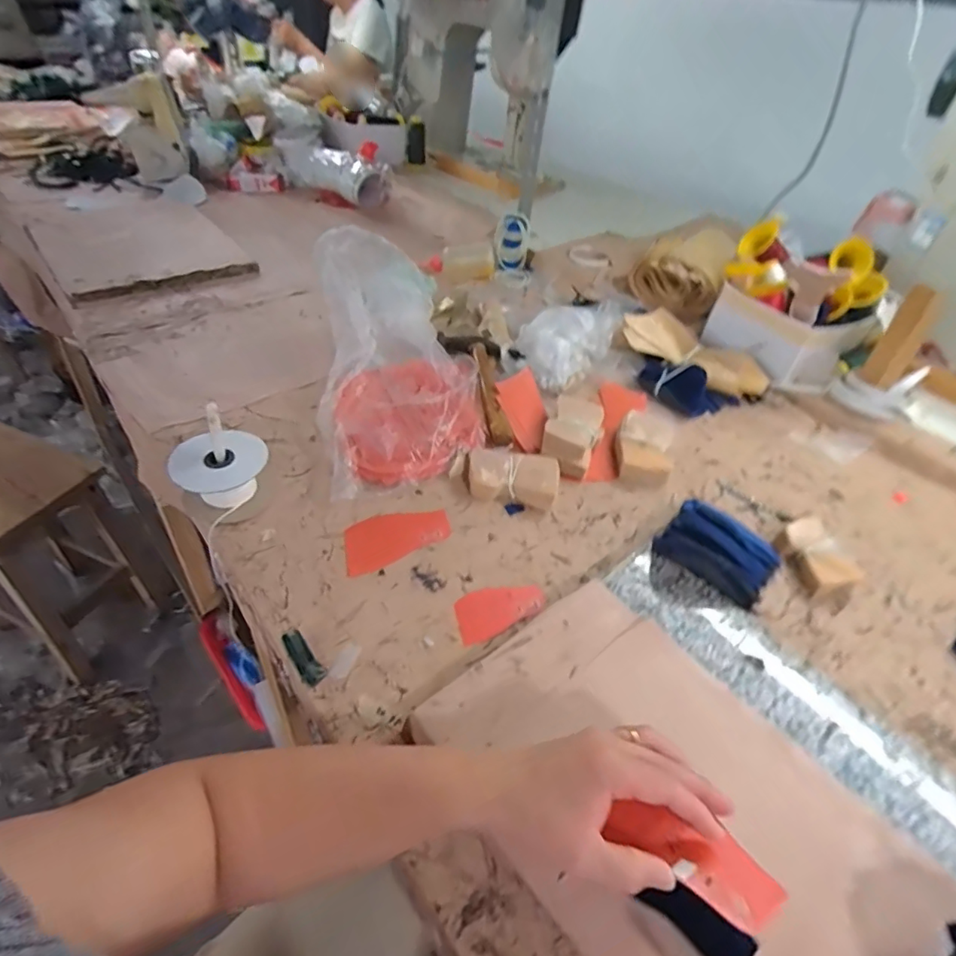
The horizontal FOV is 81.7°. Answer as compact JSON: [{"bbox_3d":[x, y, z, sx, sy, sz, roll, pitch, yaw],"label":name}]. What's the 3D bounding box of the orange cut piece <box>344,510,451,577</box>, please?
[{"bbox_3d":[-0.088,0.059,0.578,0.117,0.006,0.067,-23,49,-28],"label":"orange cut piece"}]

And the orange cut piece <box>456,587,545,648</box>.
[{"bbox_3d":[0.018,0.121,0.521,0.090,0.005,0.049,-20,48,-25],"label":"orange cut piece"}]

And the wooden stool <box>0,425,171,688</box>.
[{"bbox_3d":[-0.895,0.149,1.150,0.311,0.430,0.274,22,45,18],"label":"wooden stool"}]

